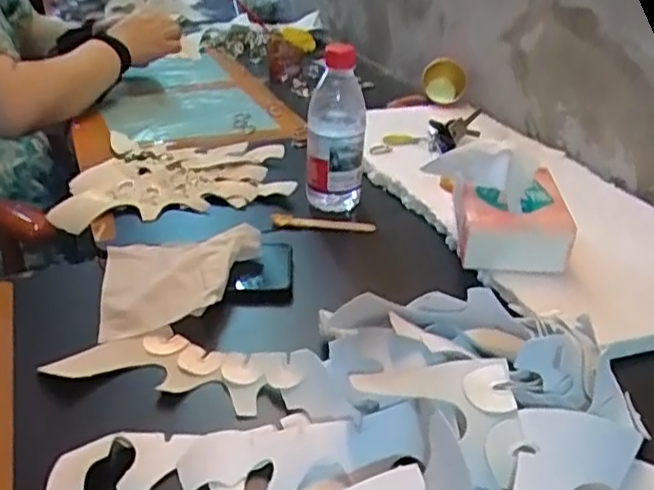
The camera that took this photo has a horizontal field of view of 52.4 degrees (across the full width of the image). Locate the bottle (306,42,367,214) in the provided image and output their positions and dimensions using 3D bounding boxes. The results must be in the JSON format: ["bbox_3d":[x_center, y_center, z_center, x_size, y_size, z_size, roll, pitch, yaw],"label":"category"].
[{"bbox_3d":[0.009,-0.123,0.717,0.063,0.168,0.053,4,31,2],"label":"bottle"}]

